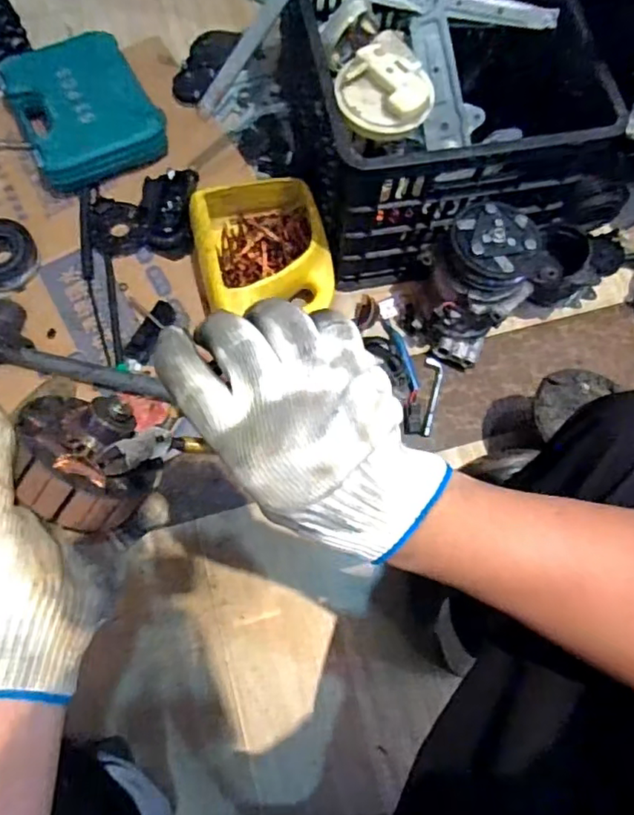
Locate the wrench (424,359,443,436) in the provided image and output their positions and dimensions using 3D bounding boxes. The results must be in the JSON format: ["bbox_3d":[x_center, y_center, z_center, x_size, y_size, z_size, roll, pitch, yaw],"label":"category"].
[{"bbox_3d":[0.168,-0.015,0.858,0.024,0.015,0.117,5,71,0],"label":"wrench"}]

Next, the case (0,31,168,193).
[{"bbox_3d":[-0.368,-0.468,0.938,0.192,0.078,0.256,-27,74,-10],"label":"case"}]

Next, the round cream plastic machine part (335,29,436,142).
[{"bbox_3d":[0.082,-0.383,0.717,0.117,0.036,0.110,2,71,-1],"label":"round cream plastic machine part"}]

